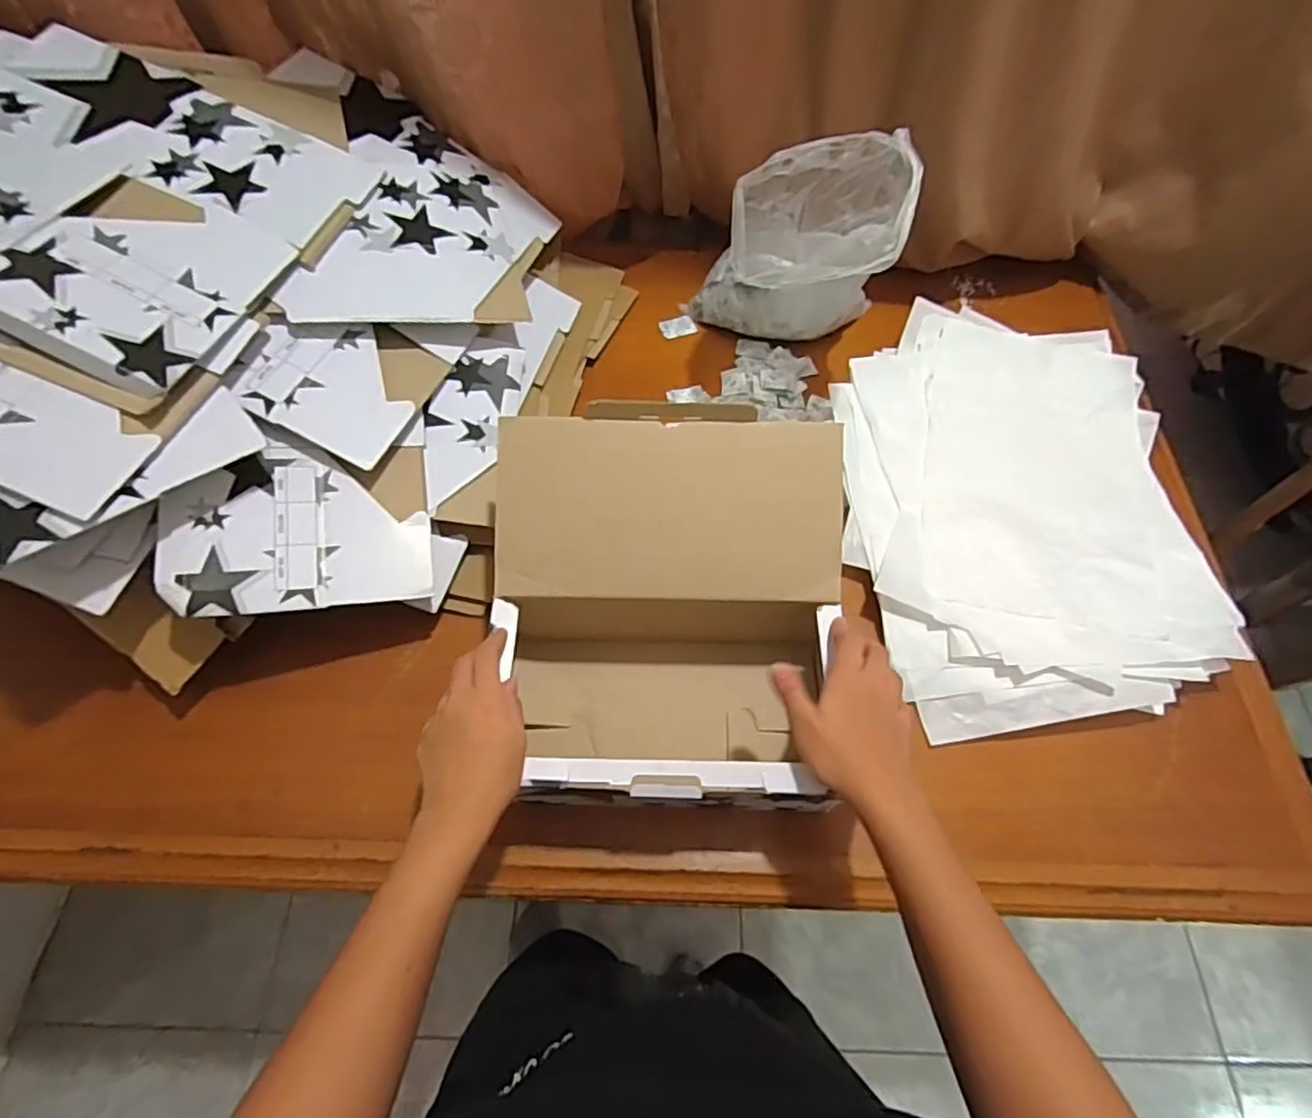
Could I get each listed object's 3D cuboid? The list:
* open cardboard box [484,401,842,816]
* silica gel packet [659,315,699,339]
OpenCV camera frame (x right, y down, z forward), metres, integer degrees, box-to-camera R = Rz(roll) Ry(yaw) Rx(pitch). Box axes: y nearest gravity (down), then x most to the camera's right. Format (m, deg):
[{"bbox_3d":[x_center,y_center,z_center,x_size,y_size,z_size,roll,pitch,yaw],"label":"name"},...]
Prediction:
[{"bbox_3d":[0.007,0.048,0.546,0.270,0.188,0.276,3,62,0],"label":"open cardboard box"},{"bbox_3d":[0.027,-0.284,0.802,0.043,0.004,0.034,-15,63,-9],"label":"silica gel packet"}]

